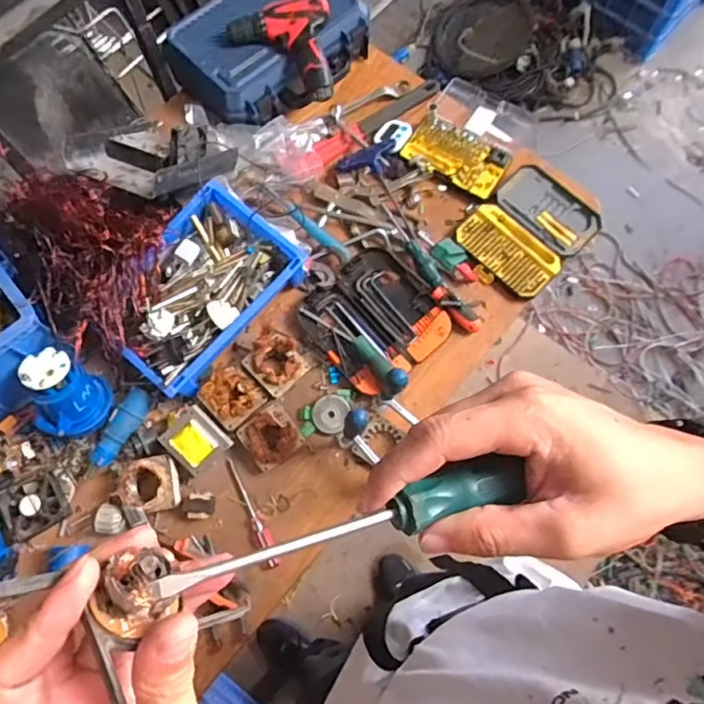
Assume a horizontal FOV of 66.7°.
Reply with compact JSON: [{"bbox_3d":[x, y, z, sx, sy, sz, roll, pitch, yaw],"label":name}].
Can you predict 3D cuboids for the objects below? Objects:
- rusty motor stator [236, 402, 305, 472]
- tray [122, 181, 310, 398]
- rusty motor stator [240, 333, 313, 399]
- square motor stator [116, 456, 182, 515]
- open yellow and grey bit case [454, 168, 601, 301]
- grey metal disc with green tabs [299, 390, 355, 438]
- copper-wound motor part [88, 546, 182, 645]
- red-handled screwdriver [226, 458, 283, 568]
[{"bbox_3d":[-0.128,0.135,0.848,0.084,0.049,0.084,-33,74,-10],"label":"rusty motor stator"},{"bbox_3d":[-0.250,-0.103,0.884,0.209,0.085,0.312,37,75,12],"label":"tray"},{"bbox_3d":[-0.122,0.016,0.881,0.092,0.050,0.092,-43,76,-13],"label":"rusty motor stator"},{"bbox_3d":[-0.309,0.202,0.810,0.083,0.044,0.078,-12,71,-4],"label":"square motor stator"},{"bbox_3d":[0.334,-0.233,0.991,0.242,0.025,0.185,-42,76,-13],"label":"open yellow and grey bit case"},{"bbox_3d":[-0.040,0.099,0.874,0.090,0.020,0.067,-6,71,-1],"label":"grey metal disc with green tabs"},{"bbox_3d":[-0.075,0.082,0.183,0.024,0.017,0.027,-37,74,-11],"label":"copper-wound motor part"},{"bbox_3d":[-0.155,0.248,0.830,0.022,0.017,0.178,-28,73,-9],"label":"red-handled screwdriver"}]

